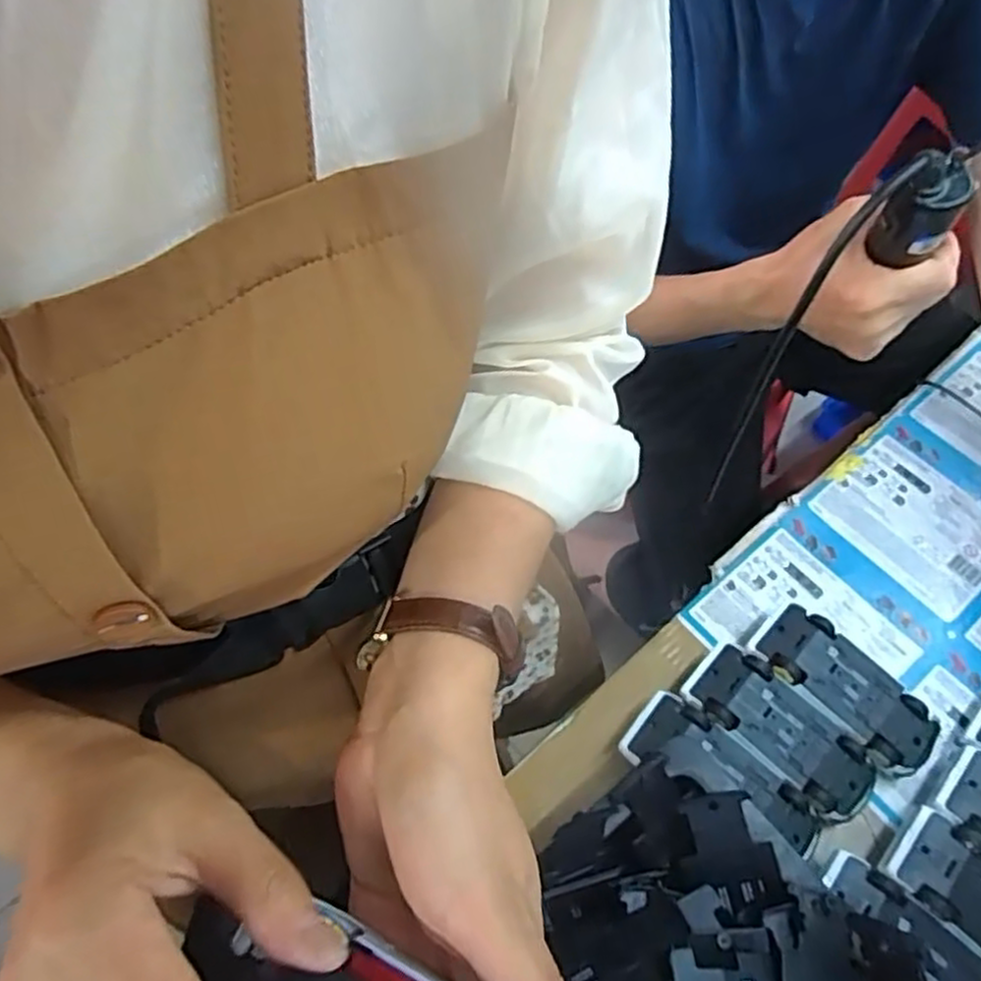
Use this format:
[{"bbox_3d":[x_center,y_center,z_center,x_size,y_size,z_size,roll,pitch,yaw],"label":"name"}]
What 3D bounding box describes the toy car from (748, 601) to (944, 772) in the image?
[{"bbox_3d":[0.242,0.142,0.512,0.062,0.034,0.125,-40,68,-18],"label":"toy car"}]

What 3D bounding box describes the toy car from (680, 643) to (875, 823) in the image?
[{"bbox_3d":[0.195,0.166,0.500,0.053,0.031,0.127,-41,68,-18],"label":"toy car"}]

